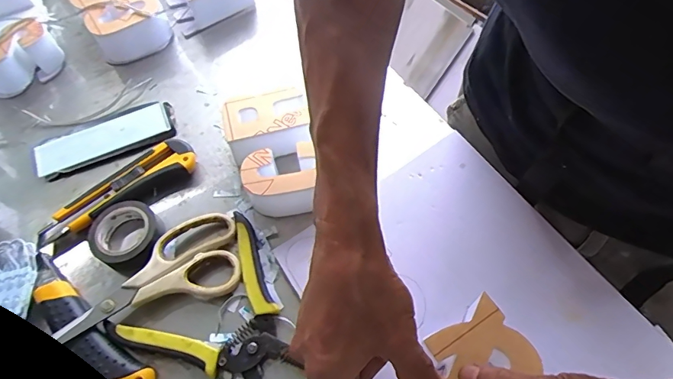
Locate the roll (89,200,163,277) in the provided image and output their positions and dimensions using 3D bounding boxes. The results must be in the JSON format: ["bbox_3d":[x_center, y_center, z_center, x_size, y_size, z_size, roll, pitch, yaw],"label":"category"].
[{"bbox_3d":[-0.191,0.041,0.404,0.060,0.019,0.057,-2,60,3],"label":"roll"}]

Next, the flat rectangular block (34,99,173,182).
[{"bbox_3d":[-0.243,-0.053,0.468,0.139,0.013,0.052,-23,61,-9],"label":"flat rectangular block"}]

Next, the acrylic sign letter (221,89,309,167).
[{"bbox_3d":[-0.072,-0.063,0.445,0.081,0.044,0.051,-14,60,-4],"label":"acrylic sign letter"}]

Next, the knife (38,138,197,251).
[{"bbox_3d":[-0.213,-0.001,0.432,0.153,0.019,0.045,-30,62,-13],"label":"knife"}]

